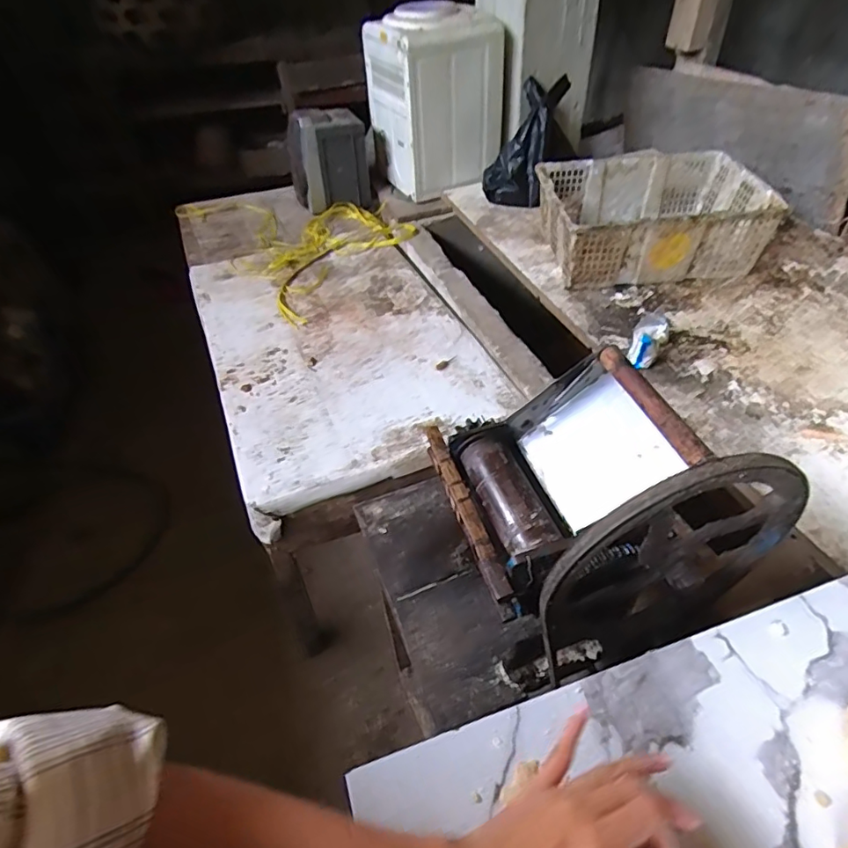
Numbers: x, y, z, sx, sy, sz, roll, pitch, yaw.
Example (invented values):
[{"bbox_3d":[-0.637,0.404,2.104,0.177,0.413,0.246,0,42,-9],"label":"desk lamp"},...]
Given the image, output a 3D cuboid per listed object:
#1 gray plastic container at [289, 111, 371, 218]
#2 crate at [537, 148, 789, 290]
[{"bbox_3d":[-0.284,-0.819,1.657,0.281,0.272,0.165,-12,44,-21],"label":"gray plastic container"},{"bbox_3d":[0.532,-0.499,1.297,0.481,0.170,0.373,-4,46,0],"label":"crate"}]

